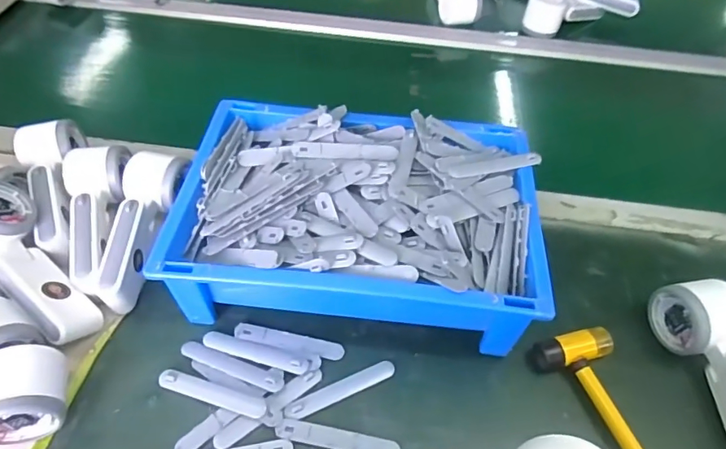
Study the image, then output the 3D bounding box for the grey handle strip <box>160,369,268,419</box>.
[{"bbox_3d":[-0.120,0.136,0.397,0.092,0.005,0.016,14,50,9],"label":"grey handle strip"}]

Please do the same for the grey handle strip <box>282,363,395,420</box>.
[{"bbox_3d":[-0.017,0.135,0.404,0.095,0.005,0.016,-20,53,-19],"label":"grey handle strip"}]

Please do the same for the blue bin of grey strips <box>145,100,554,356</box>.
[{"bbox_3d":[-0.004,-0.001,0.458,0.304,0.104,0.215,6,49,2],"label":"blue bin of grey strips"}]

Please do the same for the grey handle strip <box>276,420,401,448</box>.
[{"bbox_3d":[-0.018,0.165,0.378,0.094,0.005,0.015,10,49,5],"label":"grey handle strip"}]

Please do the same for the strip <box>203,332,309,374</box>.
[{"bbox_3d":[-0.092,0.109,0.420,0.093,0.006,0.017,14,50,9],"label":"strip"}]

